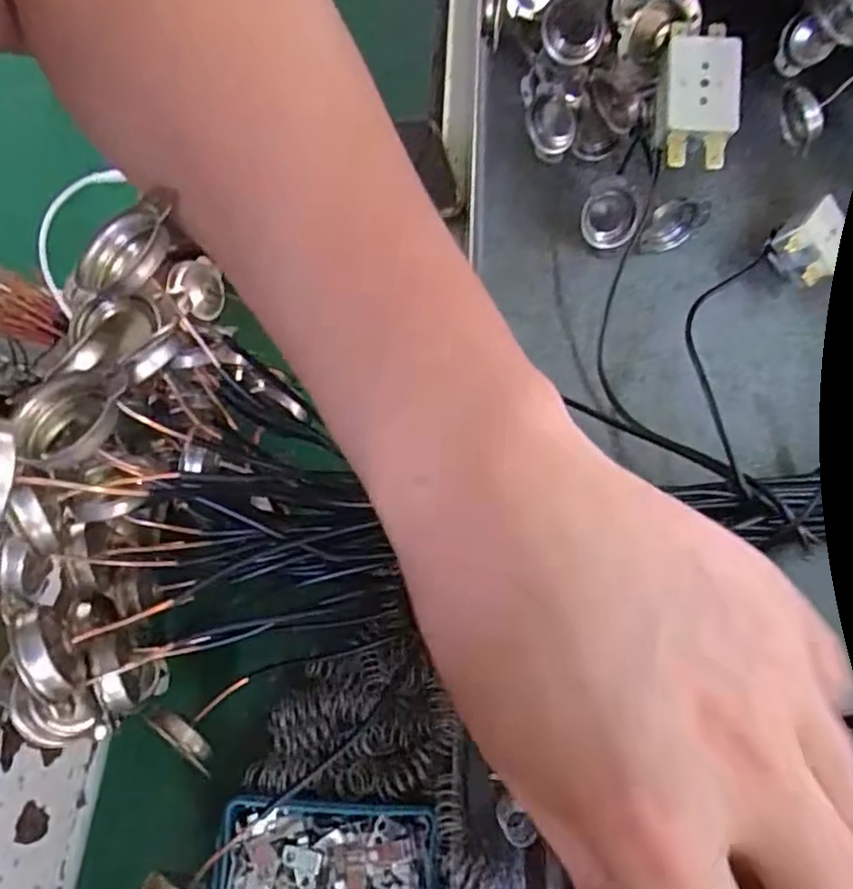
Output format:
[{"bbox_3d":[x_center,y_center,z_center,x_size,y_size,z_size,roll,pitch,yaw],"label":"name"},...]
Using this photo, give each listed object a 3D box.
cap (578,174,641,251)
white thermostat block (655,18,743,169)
[{"bbox_3d":[0.088,-0.111,0.324,0.027,0.032,0.008,5,29,-2],"label":"cap"},{"bbox_3d":[0.112,-0.145,0.277,0.033,0.018,0.061,11,90,14],"label":"white thermostat block"}]

